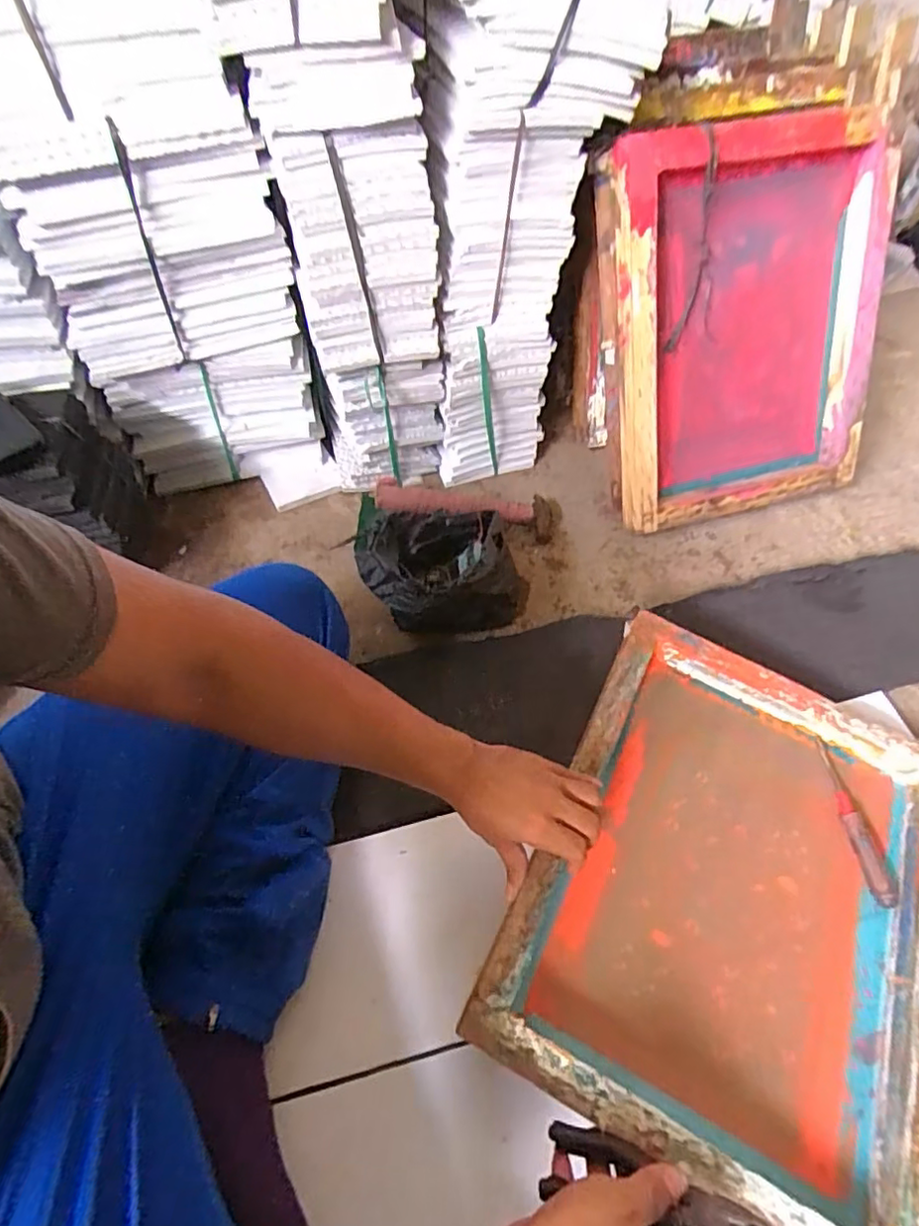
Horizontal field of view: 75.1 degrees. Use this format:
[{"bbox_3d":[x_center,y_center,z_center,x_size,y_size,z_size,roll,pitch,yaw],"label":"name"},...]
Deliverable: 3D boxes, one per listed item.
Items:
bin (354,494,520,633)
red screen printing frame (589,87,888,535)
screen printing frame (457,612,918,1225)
[{"bbox_3d":[-0.024,-0.053,0.782,0.199,0.120,0.148,-9,55,-6],"label":"bin"},{"bbox_3d":[0.395,-0.380,0.828,0.389,0.478,0.065,-16,31,-6],"label":"red screen printing frame"},{"bbox_3d":[0.260,0.254,0.561,0.356,0.055,0.449,26,60,13],"label":"screen printing frame"}]

